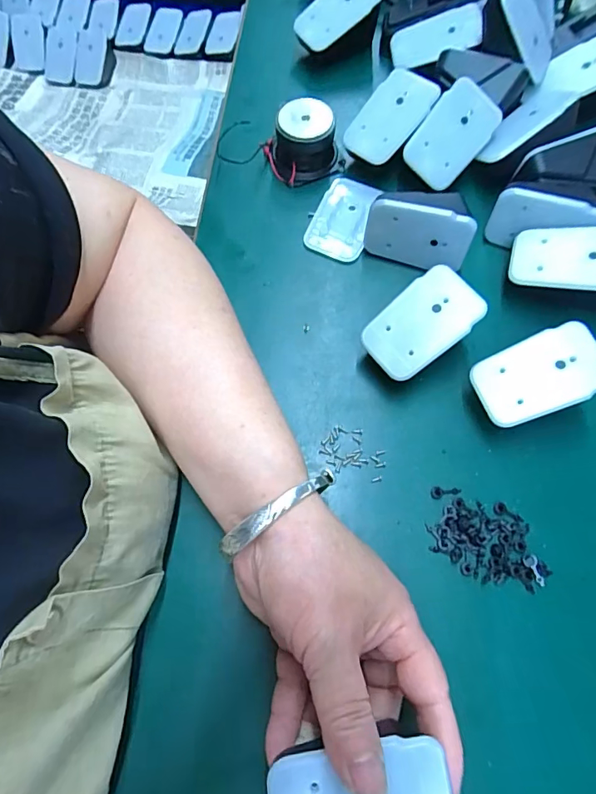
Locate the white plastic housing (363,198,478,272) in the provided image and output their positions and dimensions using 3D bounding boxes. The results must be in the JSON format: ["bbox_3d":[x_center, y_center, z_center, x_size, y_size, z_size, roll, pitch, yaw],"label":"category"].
[{"bbox_3d":[0.080,-0.106,0.318,0.068,0.047,0.010,16,69,7],"label":"white plastic housing"}]

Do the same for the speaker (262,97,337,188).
[{"bbox_3d":[0.002,-0.191,0.355,0.047,0.038,0.041,-23,69,-8],"label":"speaker"}]

